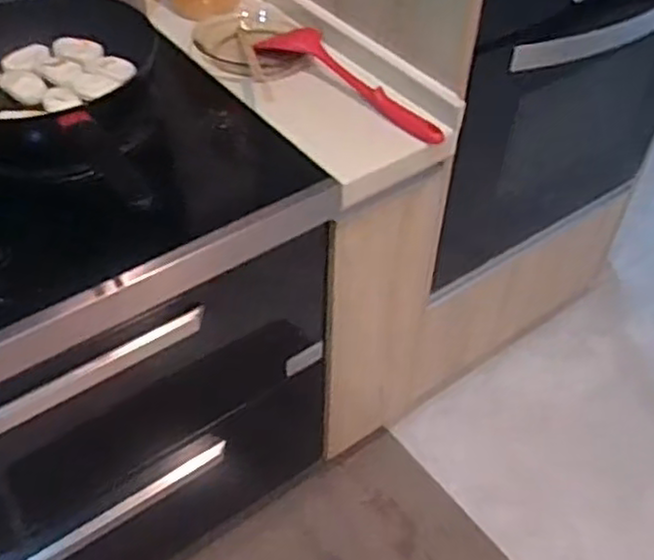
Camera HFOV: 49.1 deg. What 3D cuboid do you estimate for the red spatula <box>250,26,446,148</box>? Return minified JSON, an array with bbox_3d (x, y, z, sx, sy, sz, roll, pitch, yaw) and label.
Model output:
[{"bbox_3d":[0.045,-0.292,1.033,0.329,0.027,0.082,34,54,26],"label":"red spatula"}]

